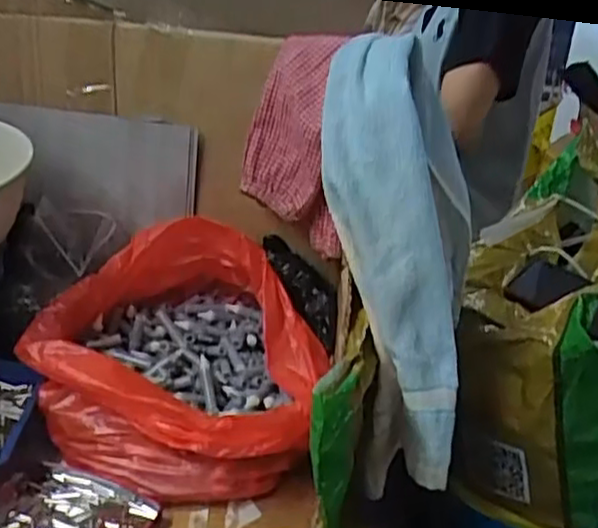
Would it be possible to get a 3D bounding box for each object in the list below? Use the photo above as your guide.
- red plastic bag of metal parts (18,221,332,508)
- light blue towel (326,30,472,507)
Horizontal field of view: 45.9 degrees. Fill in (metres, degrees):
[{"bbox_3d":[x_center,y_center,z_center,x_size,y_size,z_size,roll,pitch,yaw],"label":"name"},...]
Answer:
[{"bbox_3d":[-0.093,0.067,0.575,0.231,0.132,0.220,4,23,-3],"label":"red plastic bag of metal parts"},{"bbox_3d":[0.074,-0.005,0.558,0.126,0.313,0.150,8,24,6],"label":"light blue towel"}]

